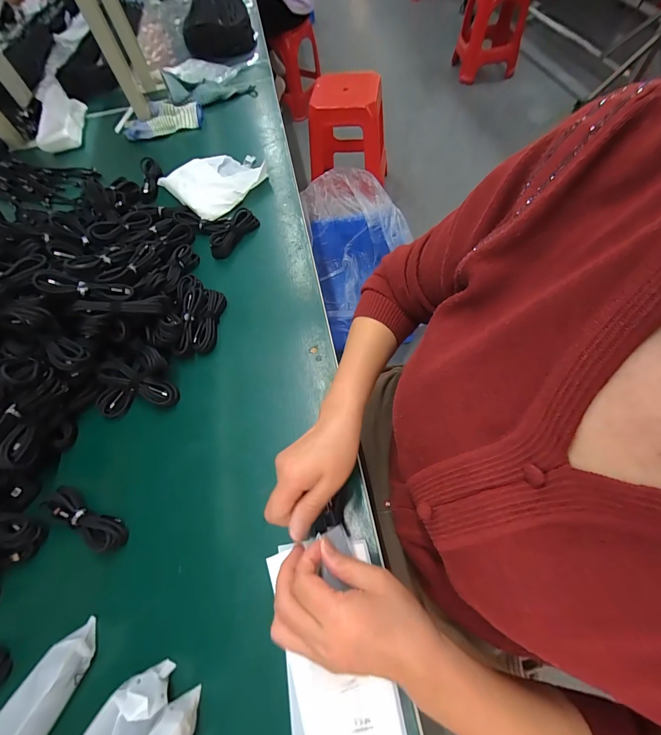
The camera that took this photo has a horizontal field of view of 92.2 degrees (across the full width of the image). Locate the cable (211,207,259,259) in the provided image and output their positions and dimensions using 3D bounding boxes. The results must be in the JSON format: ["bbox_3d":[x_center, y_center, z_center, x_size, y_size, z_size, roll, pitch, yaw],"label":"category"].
[{"bbox_3d":[-0.173,-0.243,0.572,0.041,0.025,0.111,25,68,17],"label":"cable"}]

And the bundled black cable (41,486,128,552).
[{"bbox_3d":[-0.285,0.176,0.371,0.111,0.023,0.032,20,67,15],"label":"bundled black cable"}]

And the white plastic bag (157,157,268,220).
[{"bbox_3d":[-0.228,-0.389,0.650,0.186,0.029,0.179,-41,66,-14],"label":"white plastic bag"}]

